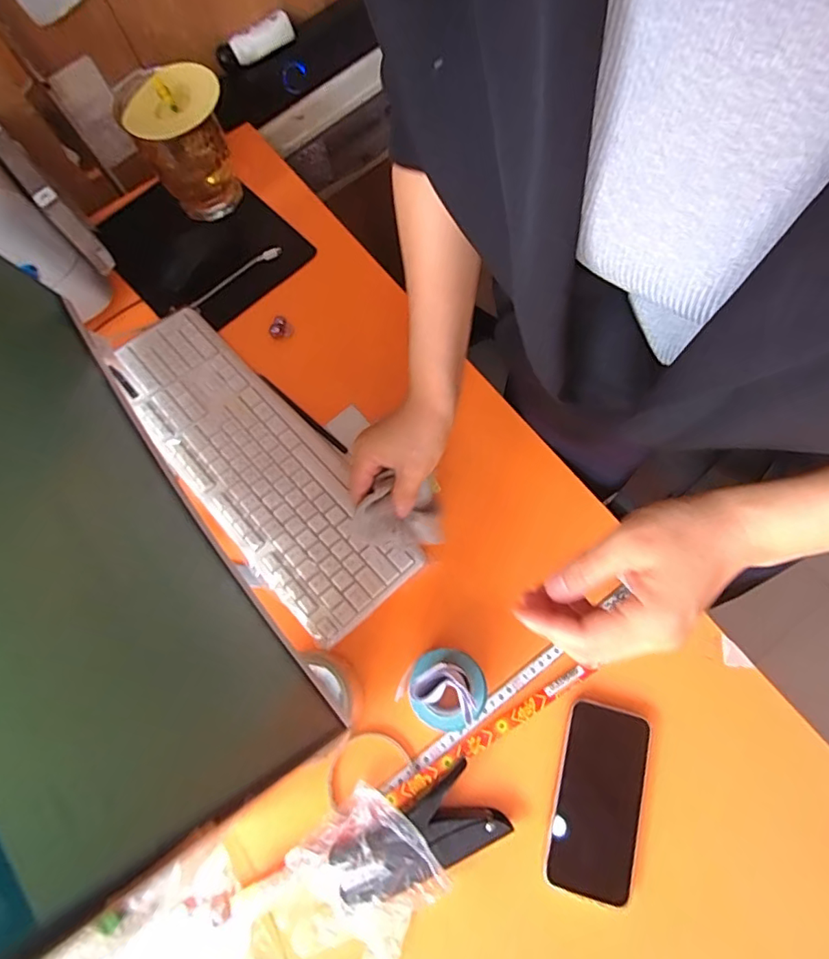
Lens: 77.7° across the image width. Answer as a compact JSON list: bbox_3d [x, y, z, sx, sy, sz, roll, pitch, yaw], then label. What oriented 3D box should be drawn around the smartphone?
[{"bbox_3d":[0.160,0.276,0.447,0.071,0.011,0.150,13,73,9],"label":"smartphone"}]

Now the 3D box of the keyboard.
[{"bbox_3d":[-0.180,-0.024,0.561,0.128,0.022,0.422,-42,73,-9],"label":"keyboard"}]

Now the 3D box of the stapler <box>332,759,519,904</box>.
[{"bbox_3d":[0.003,0.308,0.437,0.141,0.029,0.065,-31,72,-5],"label":"stapler"}]

